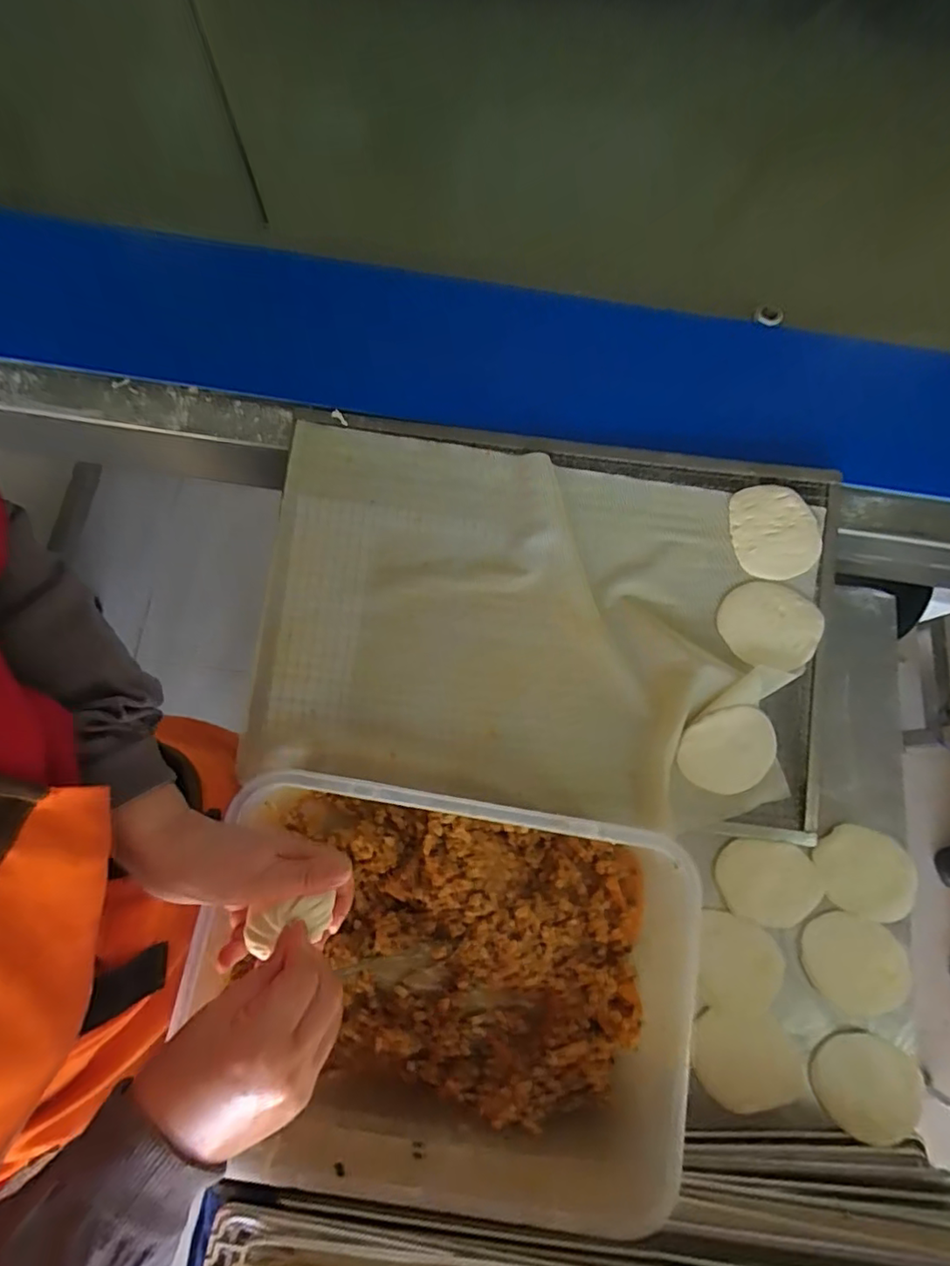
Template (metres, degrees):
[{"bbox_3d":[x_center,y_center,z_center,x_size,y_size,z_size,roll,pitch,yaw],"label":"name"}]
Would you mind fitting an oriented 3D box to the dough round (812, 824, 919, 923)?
[{"bbox_3d":[0.402,0.247,0.569,0.102,0.005,0.084,17,77,2],"label":"dough round"}]

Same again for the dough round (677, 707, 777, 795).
[{"bbox_3d":[0.263,0.123,0.574,0.099,0.004,0.082,-30,90,1],"label":"dough round"}]

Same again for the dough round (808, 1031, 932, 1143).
[{"bbox_3d":[0.374,0.430,0.525,0.103,0.007,0.083,13,77,1],"label":"dough round"}]

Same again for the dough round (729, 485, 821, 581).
[{"bbox_3d":[0.319,-0.108,0.591,0.086,0.006,0.100,-15,88,4],"label":"dough round"}]

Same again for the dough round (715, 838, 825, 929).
[{"bbox_3d":[0.301,0.256,0.567,0.102,0.010,0.081,4,77,-1],"label":"dough round"}]

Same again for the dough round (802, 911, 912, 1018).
[{"bbox_3d":[0.376,0.327,0.548,0.099,0.013,0.084,18,77,2],"label":"dough round"}]

